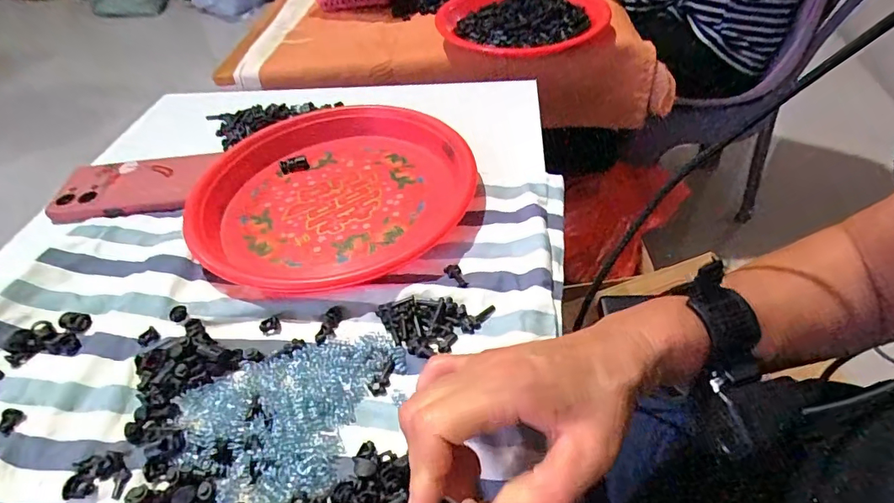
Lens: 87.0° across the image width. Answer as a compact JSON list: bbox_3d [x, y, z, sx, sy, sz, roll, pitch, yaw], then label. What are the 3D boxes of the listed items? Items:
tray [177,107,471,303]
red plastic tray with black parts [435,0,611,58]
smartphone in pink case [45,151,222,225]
[{"bbox_3d":[-0.106,-0.059,0.439,0.247,0.028,0.249,-28,49,-21],"label":"tray"},{"bbox_3d":[0.122,-0.385,0.758,0.264,0.034,0.267,0,45,6],"label":"red plastic tray with black parts"},{"bbox_3d":[-0.324,-0.069,0.484,0.151,0.012,0.080,-8,45,-2],"label":"smartphone in pink case"}]

